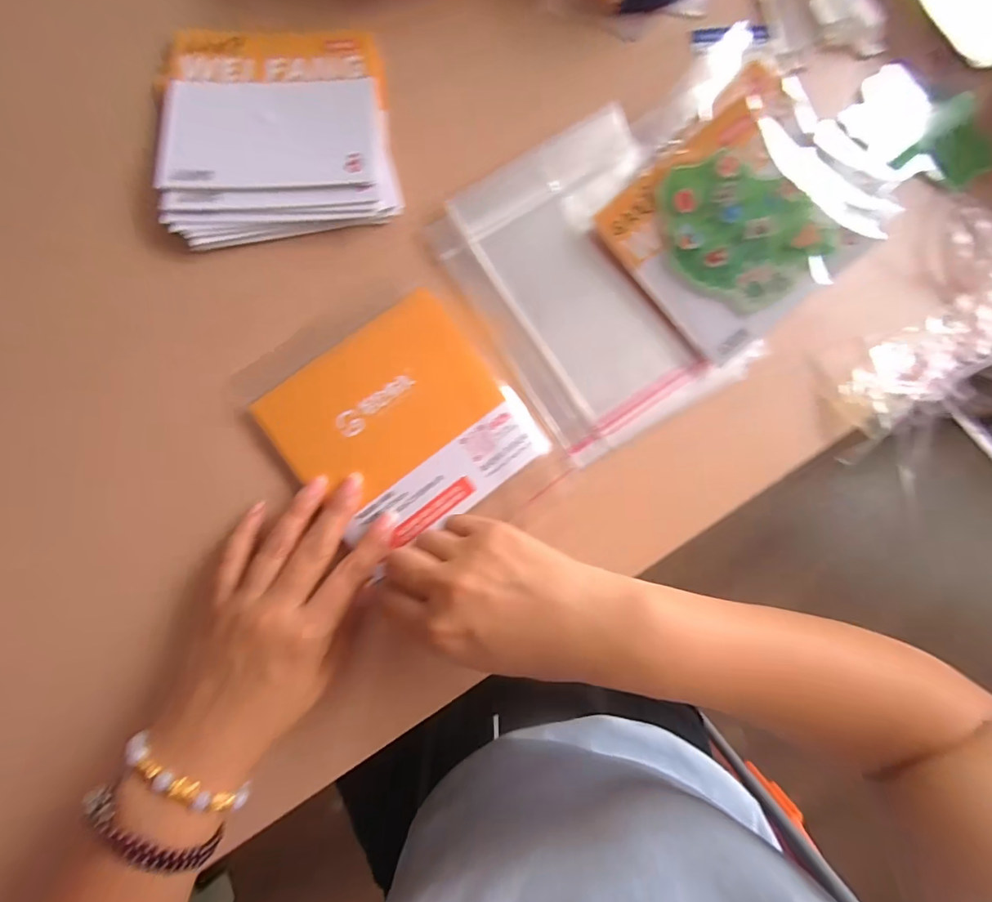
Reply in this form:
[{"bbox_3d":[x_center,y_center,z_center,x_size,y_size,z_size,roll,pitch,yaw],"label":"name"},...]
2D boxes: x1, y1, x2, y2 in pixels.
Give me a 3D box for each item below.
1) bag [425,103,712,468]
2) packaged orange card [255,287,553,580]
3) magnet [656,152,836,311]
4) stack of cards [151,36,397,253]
[{"bbox_3d":[0.062,-0.115,0.316,0.165,0.009,0.197,-32,86,-8],"label":"bag"},{"bbox_3d":[-0.058,-0.015,0.292,0.134,0.013,0.134,-38,87,-8],"label":"packaged orange card"},{"bbox_3d":[0.160,-0.148,0.309,0.110,0.005,0.088,40,93,1],"label":"magnet"},{"bbox_3d":[-0.148,-0.223,0.311,0.147,0.016,0.160,-7,82,-4],"label":"stack of cards"}]

